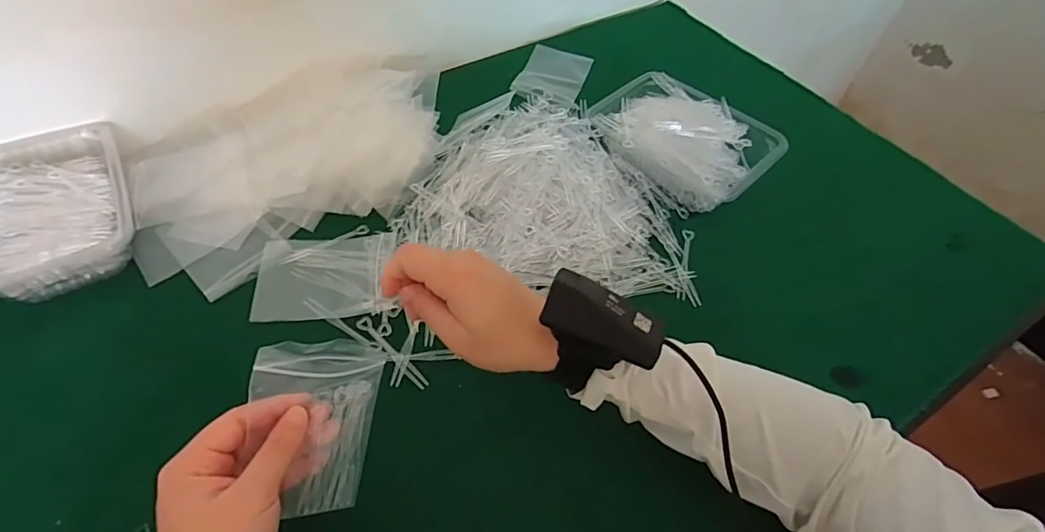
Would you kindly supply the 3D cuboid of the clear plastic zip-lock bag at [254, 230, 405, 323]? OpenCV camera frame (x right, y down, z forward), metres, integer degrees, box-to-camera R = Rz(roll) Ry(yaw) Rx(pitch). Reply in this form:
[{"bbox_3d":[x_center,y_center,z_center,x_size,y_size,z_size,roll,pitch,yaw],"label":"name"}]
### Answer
[{"bbox_3d":[-0.177,0.006,0.452,0.116,0.011,0.087,-4,54,-4],"label":"clear plastic zip-lock bag"}]

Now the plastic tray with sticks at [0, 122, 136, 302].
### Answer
[{"bbox_3d":[-0.427,-0.049,0.456,0.131,0.056,0.178,-27,59,-19],"label":"plastic tray with sticks"}]

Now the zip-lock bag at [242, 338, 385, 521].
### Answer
[{"bbox_3d":[-0.134,0.104,0.314,0.077,0.115,0.014,7,11,-42],"label":"zip-lock bag"}]

